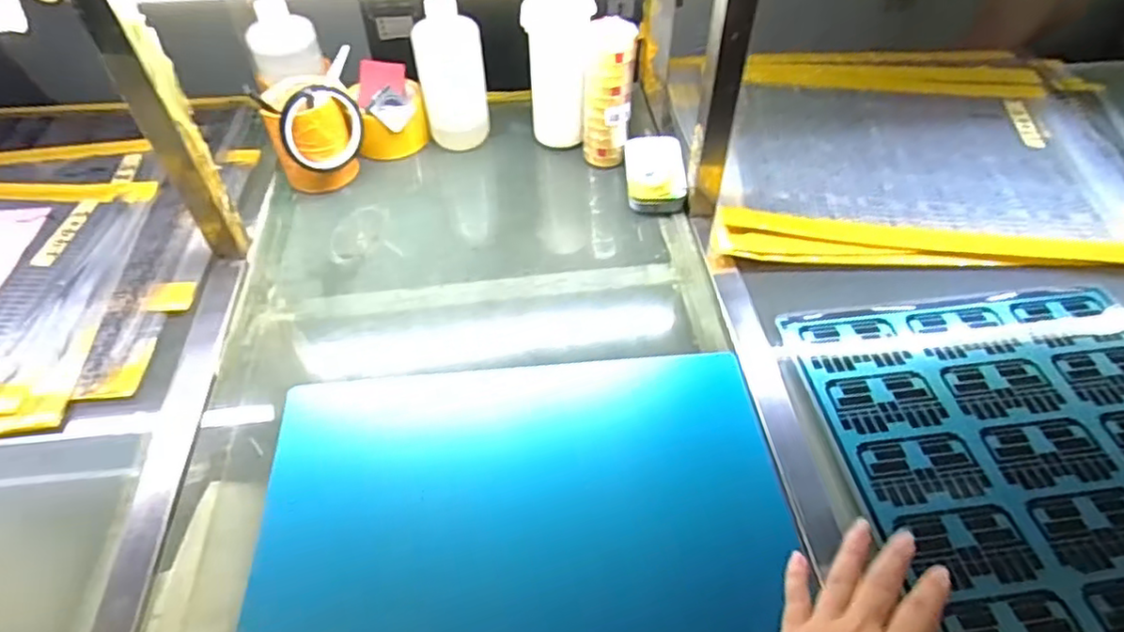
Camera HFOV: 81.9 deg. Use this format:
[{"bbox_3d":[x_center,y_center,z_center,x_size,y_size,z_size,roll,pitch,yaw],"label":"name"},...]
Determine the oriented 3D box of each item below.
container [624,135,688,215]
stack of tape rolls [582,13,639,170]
[{"bbox_3d":[0.106,-0.161,0.743,0.064,0.040,0.099,-1,51,-1],"label":"container"},{"bbox_3d":[0.051,-0.241,0.708,0.052,0.143,0.052,3,51,2],"label":"stack of tape rolls"}]

